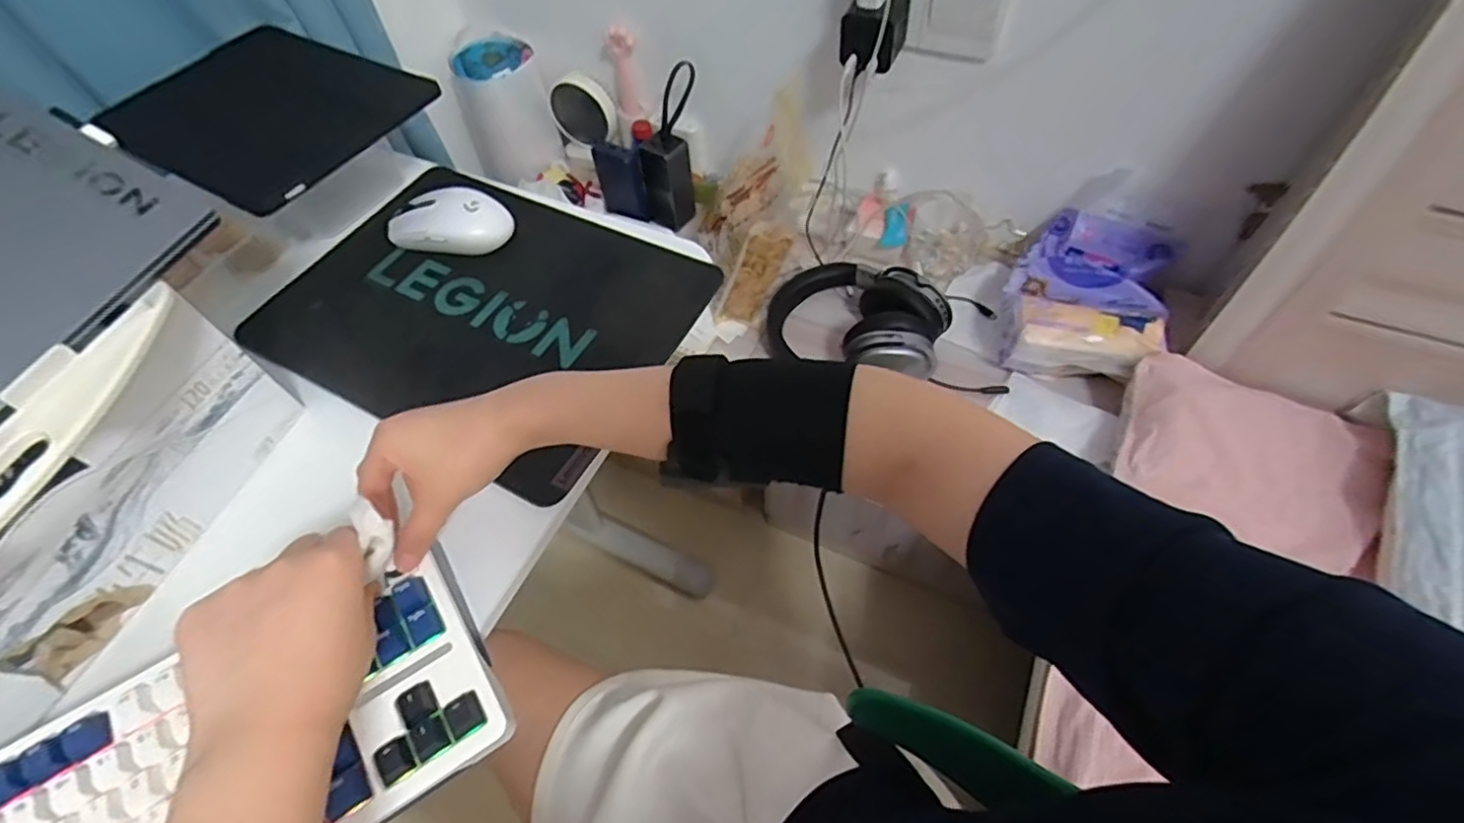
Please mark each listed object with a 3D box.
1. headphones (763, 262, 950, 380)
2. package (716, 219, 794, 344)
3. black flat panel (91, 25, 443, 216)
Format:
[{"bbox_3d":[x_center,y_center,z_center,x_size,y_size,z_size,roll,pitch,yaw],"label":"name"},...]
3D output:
[{"bbox_3d":[0.161,-0.122,0.800,0.212,0.074,0.154,25,61,19],"label":"headphones"},{"bbox_3d":[0.023,-0.158,0.791,0.056,0.168,0.035,4,54,-19],"label":"package"},{"bbox_3d":[-0.425,-0.274,0.576,0.284,0.013,0.193,25,61,19],"label":"black flat panel"}]

